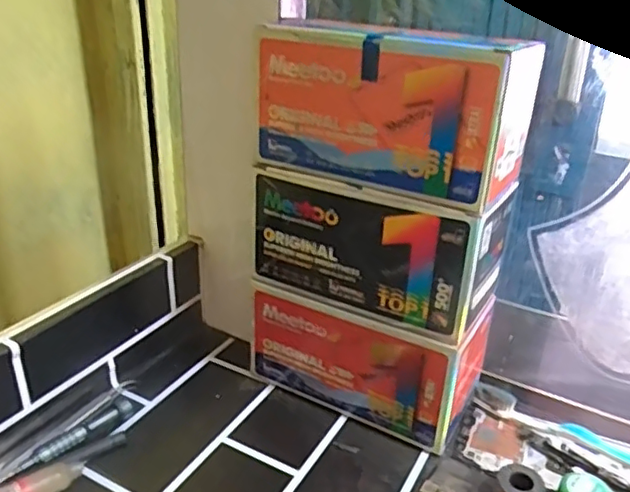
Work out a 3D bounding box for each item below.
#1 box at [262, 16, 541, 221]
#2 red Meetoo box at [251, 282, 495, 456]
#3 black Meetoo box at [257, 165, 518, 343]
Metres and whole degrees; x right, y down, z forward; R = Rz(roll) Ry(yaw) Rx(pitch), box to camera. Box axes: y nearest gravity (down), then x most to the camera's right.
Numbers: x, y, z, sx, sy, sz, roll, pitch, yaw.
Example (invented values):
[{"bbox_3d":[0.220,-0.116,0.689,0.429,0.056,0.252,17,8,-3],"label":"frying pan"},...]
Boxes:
[{"bbox_3d":[0.058,-0.102,0.422,0.170,0.097,0.096,16,30,26],"label":"box"},{"bbox_3d":[0.043,0.079,0.500,0.177,0.091,0.088,16,31,26],"label":"red Meetoo box"},{"bbox_3d":[0.047,-0.010,0.457,0.176,0.091,0.084,16,30,26],"label":"black Meetoo box"}]

